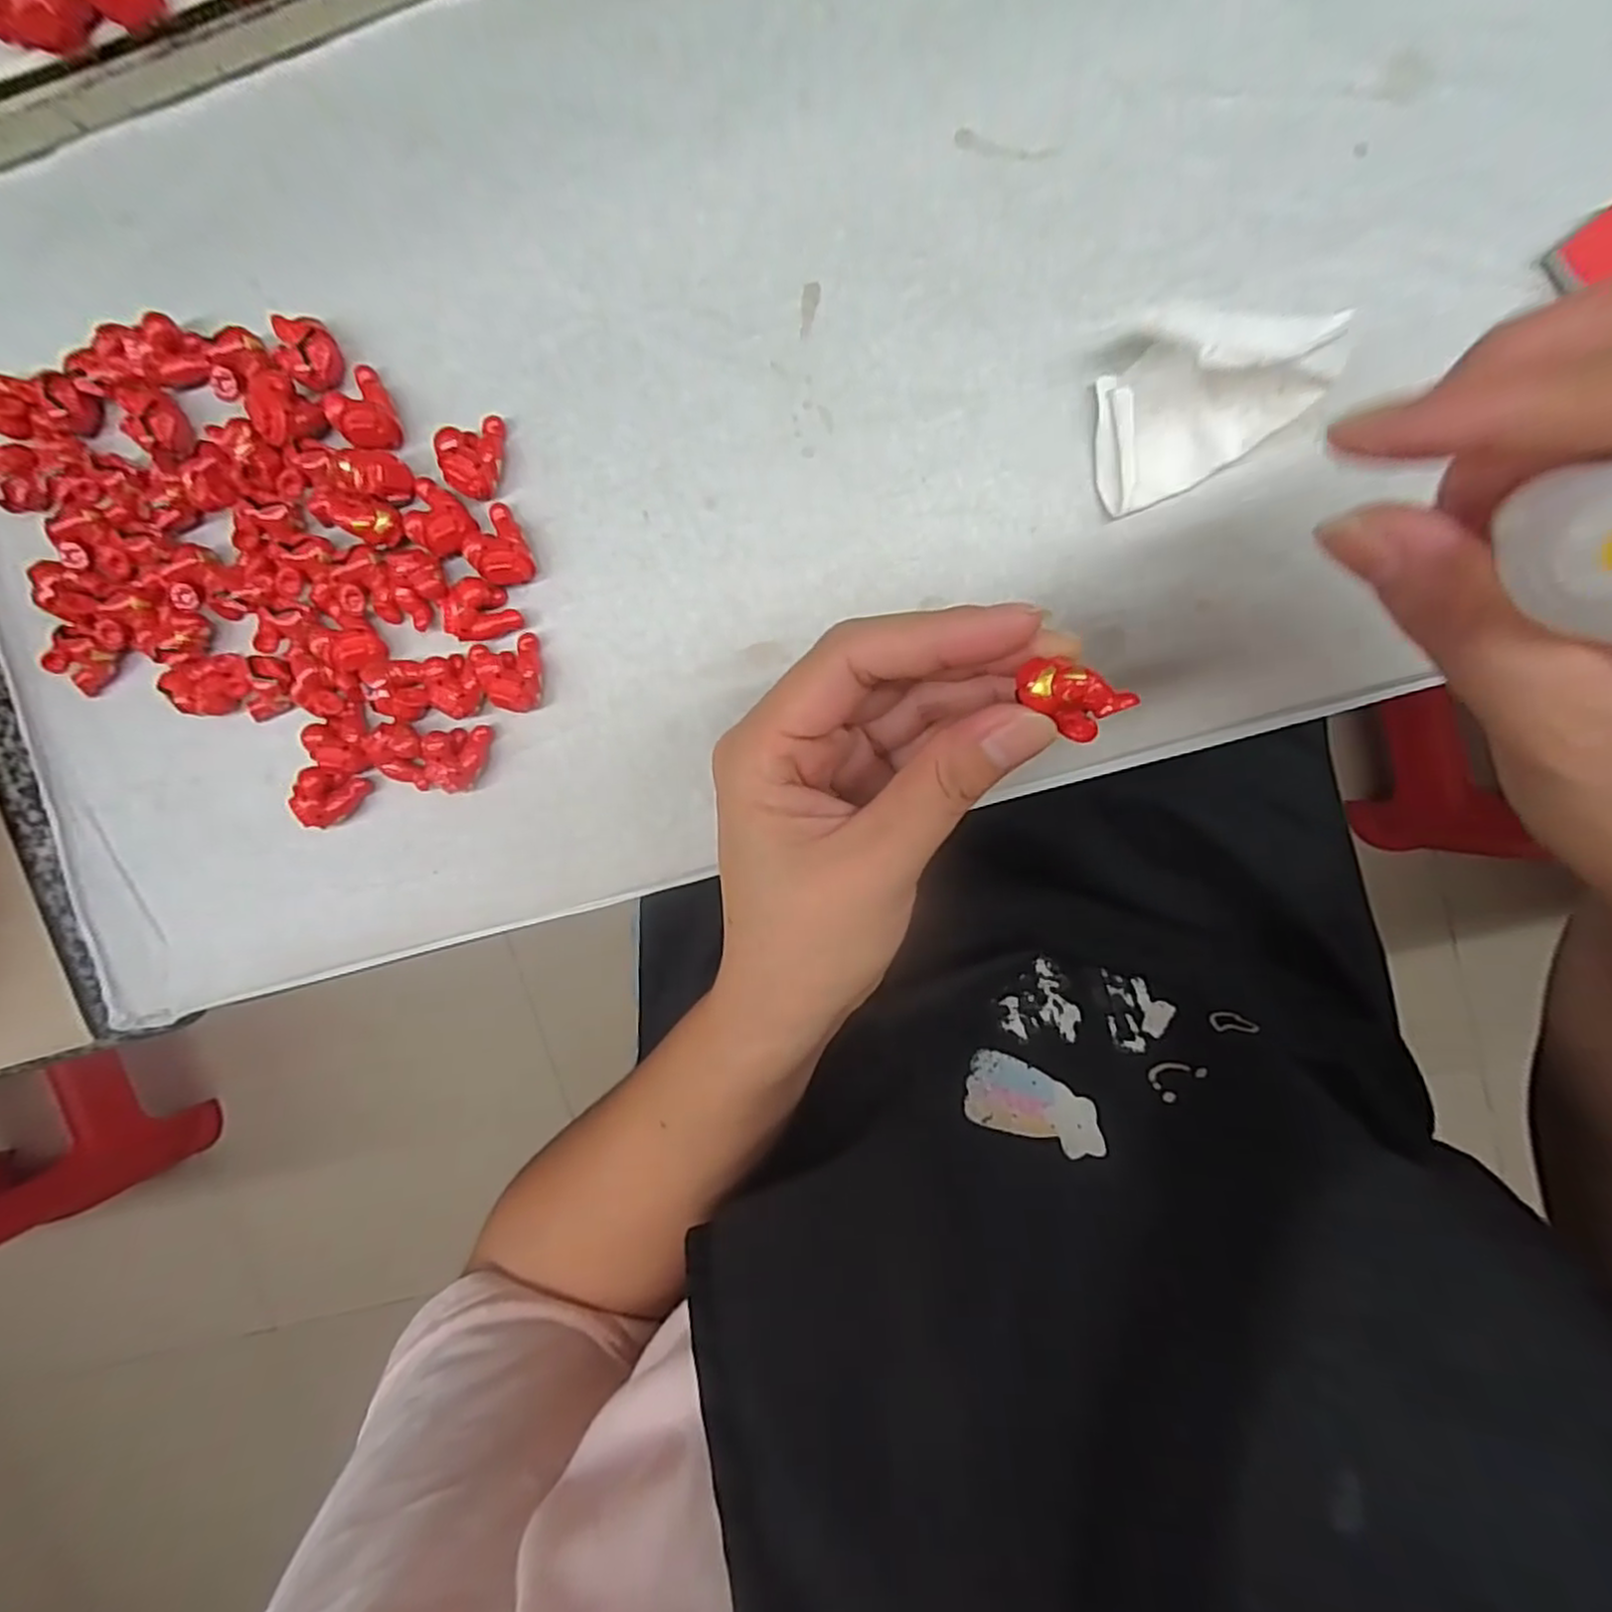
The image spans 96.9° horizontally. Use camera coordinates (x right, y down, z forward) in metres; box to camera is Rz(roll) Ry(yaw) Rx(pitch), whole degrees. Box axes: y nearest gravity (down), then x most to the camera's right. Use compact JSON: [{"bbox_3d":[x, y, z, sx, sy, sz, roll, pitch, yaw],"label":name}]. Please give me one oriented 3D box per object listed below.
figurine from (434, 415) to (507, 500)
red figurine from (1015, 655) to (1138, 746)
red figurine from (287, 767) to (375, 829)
[{"bbox_3d":[-0.102,-0.106,0.216,0.016,0.012,0.025,10,98,4],"label":"figurine"},{"bbox_3d":[0.057,-0.024,0.154,0.021,0.009,0.013,37,99,0],"label":"red figurine"},{"bbox_3d":[-0.157,-0.003,0.235,0.016,0.013,0.020,28,99,1],"label":"red figurine"}]

